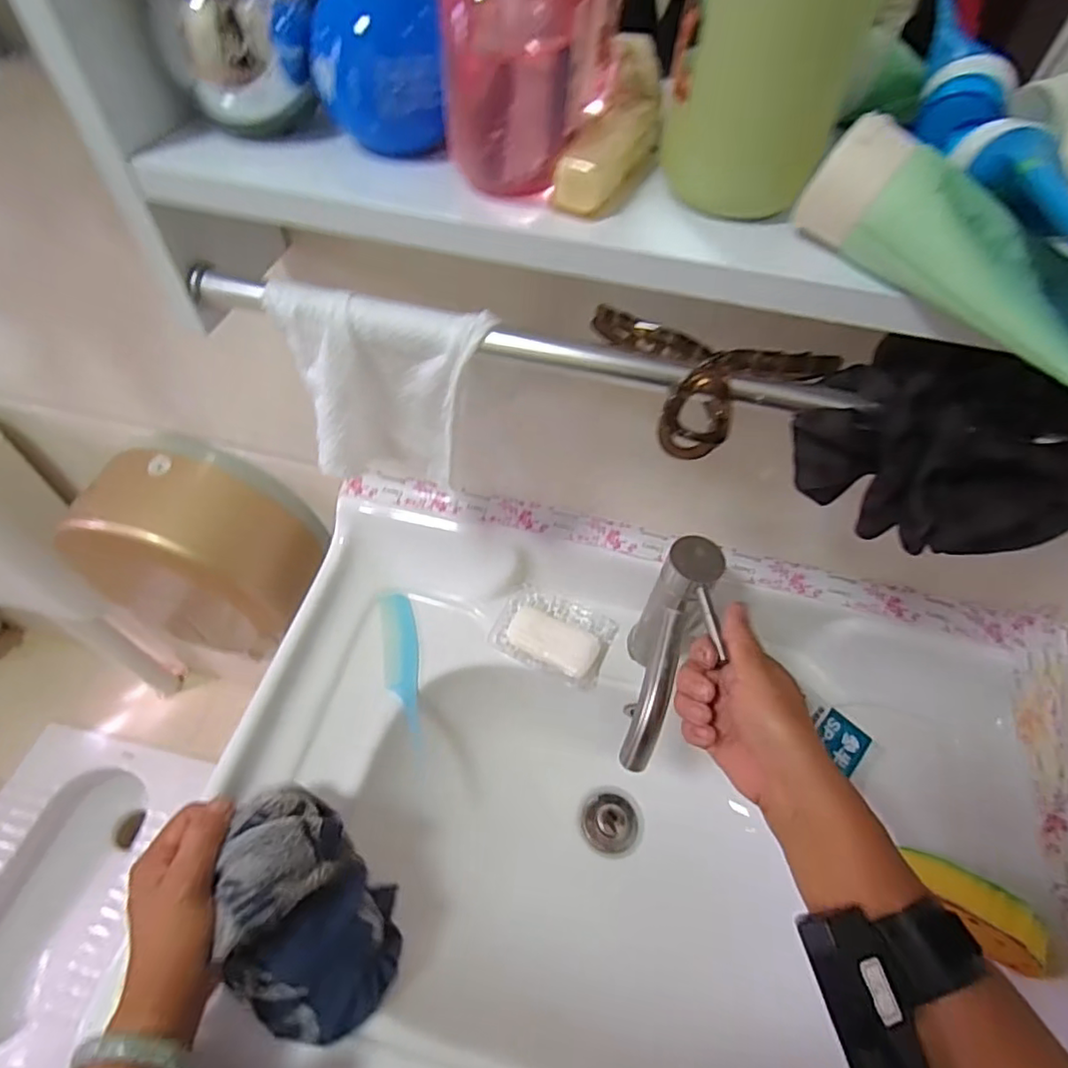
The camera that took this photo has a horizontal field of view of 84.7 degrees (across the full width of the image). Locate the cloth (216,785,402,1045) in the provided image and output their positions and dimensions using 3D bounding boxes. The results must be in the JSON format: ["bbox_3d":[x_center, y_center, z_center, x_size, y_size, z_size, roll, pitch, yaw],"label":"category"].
[{"bbox_3d":[-0.165,0.278,0.422,0.135,0.131,0.116,33,59,18],"label":"cloth"}]

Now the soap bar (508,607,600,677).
[{"bbox_3d":[0.018,0.105,0.587,0.092,0.019,0.047,25,57,14],"label":"soap bar"}]

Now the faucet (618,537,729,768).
[{"bbox_3d":[0.113,0.113,0.494,0.050,0.175,0.154,11,55,5],"label":"faucet"}]

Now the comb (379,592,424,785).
[{"bbox_3d":[-0.128,0.144,0.577,0.034,0.004,0.181,-2,63,-19],"label":"comb"}]

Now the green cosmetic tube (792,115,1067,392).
[{"bbox_3d":[0.167,-0.105,0.228,0.131,0.038,0.042,42,61,6],"label":"green cosmetic tube"}]

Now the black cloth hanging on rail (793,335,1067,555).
[{"bbox_3d":[0.202,-0.037,0.287,0.139,0.079,0.079,24,57,13],"label":"black cloth hanging on rail"}]

